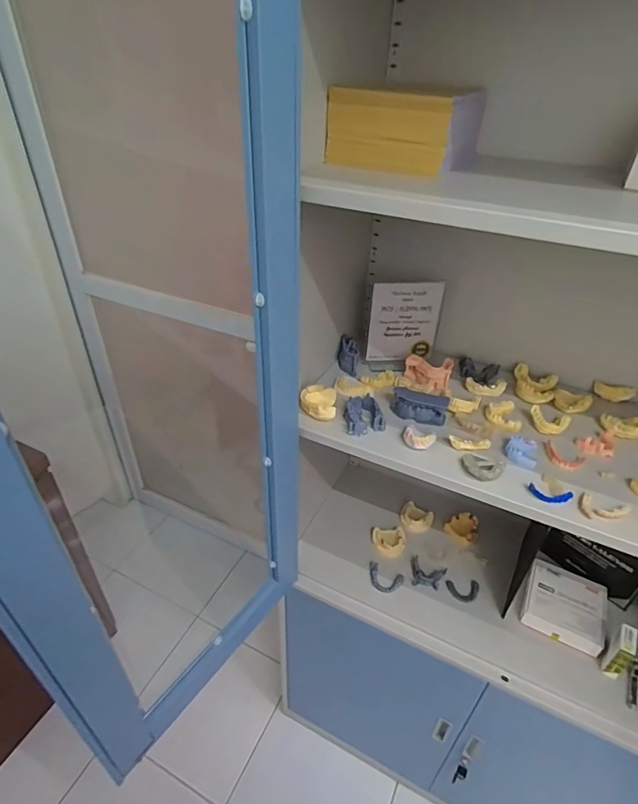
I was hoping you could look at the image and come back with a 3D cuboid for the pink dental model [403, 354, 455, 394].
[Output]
[{"bbox_3d":[0.202,-0.055,0.869,0.086,0.040,0.051,15,38,16],"label":"pink dental model"}]

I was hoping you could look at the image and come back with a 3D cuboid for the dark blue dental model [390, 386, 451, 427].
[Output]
[{"bbox_3d":[0.171,0.007,0.793,0.092,0.041,0.034,15,38,16],"label":"dark blue dental model"}]

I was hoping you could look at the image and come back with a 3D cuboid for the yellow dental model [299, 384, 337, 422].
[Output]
[{"bbox_3d":[-0.001,0.001,0.789,0.060,0.028,0.065,3,37,0],"label":"yellow dental model"}]

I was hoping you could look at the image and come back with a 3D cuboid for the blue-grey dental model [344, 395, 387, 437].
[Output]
[{"bbox_3d":[0.075,0.019,0.778,0.066,0.030,0.087,0,37,-4],"label":"blue-grey dental model"}]

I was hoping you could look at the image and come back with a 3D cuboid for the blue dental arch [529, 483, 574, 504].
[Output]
[{"bbox_3d":[0.329,0.132,0.661,0.056,0.013,0.022,18,39,20],"label":"blue dental arch"}]

